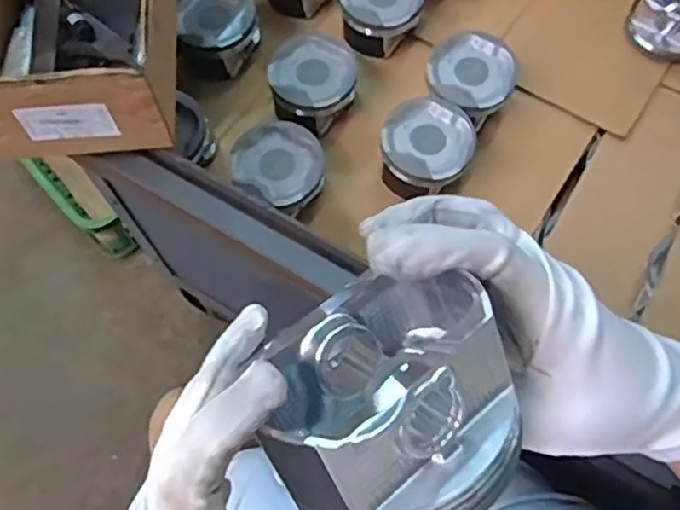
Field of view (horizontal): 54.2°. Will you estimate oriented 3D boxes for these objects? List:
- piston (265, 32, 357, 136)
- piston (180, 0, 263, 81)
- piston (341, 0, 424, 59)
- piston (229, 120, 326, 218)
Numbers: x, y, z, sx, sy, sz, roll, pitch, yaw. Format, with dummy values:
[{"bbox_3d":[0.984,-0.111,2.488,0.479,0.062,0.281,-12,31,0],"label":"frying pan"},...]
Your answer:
[{"bbox_3d":[-0.027,-0.182,0.702,0.088,0.051,0.095,0,67,1],"label":"piston"},{"bbox_3d":[-0.132,-0.249,0.735,0.084,0.048,0.093,-2,67,0],"label":"piston"},{"bbox_3d":[0.046,-0.279,0.744,0.088,0.051,0.096,0,67,1],"label":"piston"},{"bbox_3d":[-0.062,-0.084,0.660,0.087,0.048,0.090,0,67,1],"label":"piston"}]

